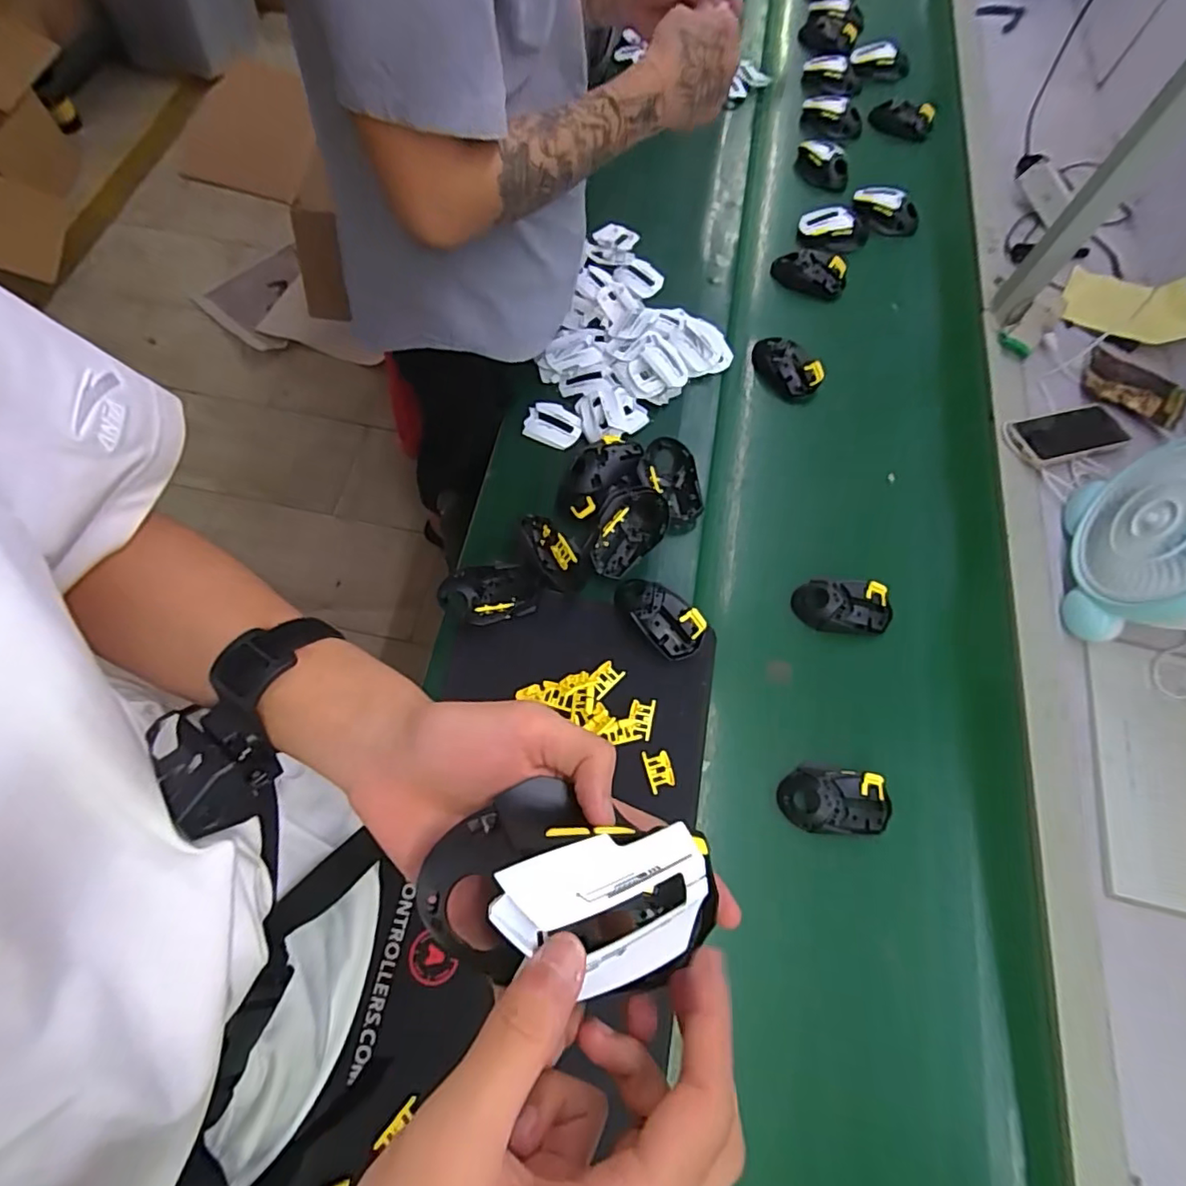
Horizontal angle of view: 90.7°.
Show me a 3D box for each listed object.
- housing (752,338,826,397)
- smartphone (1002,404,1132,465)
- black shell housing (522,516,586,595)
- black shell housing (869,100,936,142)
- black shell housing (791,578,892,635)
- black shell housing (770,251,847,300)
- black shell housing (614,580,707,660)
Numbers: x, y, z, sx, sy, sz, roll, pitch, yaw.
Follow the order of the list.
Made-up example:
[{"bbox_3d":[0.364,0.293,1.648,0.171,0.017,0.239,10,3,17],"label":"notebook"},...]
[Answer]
[{"bbox_3d":[0.288,-0.342,0.881,0.060,0.034,0.112,-39,75,-16],"label":"housing"},{"bbox_3d":[0.685,-0.232,0.850,0.155,0.012,0.084,-19,63,-3],"label":"smartphone"},{"bbox_3d":[-0.045,-0.049,0.731,0.056,0.035,0.102,-20,71,-11],"label":"black shell housing"},{"bbox_3d":[0.609,-0.933,1.148,0.121,0.034,0.078,26,69,7],"label":"black shell housing"},{"bbox_3d":[0.312,0.014,0.724,0.118,0.044,0.067,9,68,0],"label":"black shell housing"},{"bbox_3d":[0.360,-0.532,0.969,0.119,0.024,0.082,26,69,7],"label":"black shell housing"},{"bbox_3d":[0.079,0.028,0.700,0.116,0.026,0.060,41,72,12],"label":"black shell housing"}]

